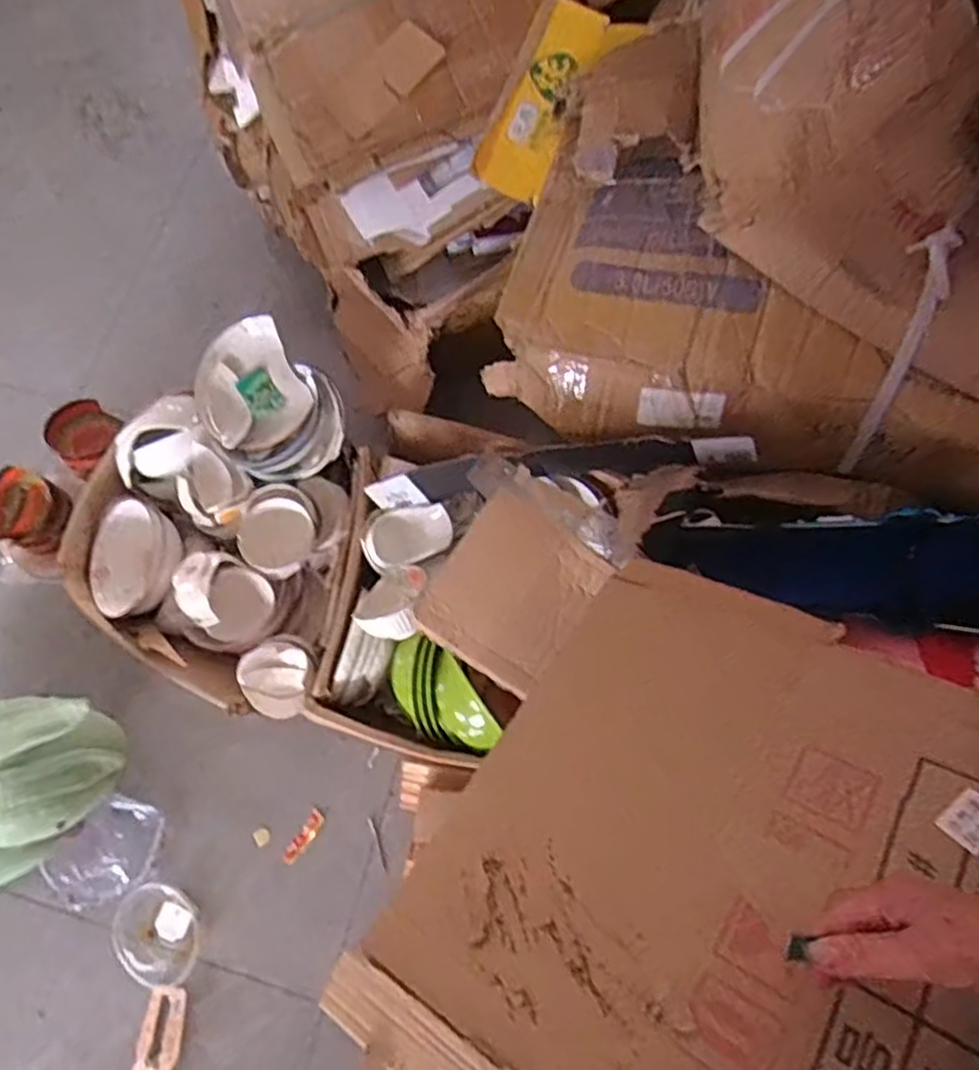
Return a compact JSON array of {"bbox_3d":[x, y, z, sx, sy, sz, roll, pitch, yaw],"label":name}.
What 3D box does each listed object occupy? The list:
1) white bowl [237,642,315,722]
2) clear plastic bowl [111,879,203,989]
[{"bbox_3d":[-0.305,0.207,1.053,0.105,0.064,0.100,42,75,14],"label":"white bowl"},{"bbox_3d":[-0.492,0.589,1.067,0.122,0.057,0.141,-33,72,-7],"label":"clear plastic bowl"}]

